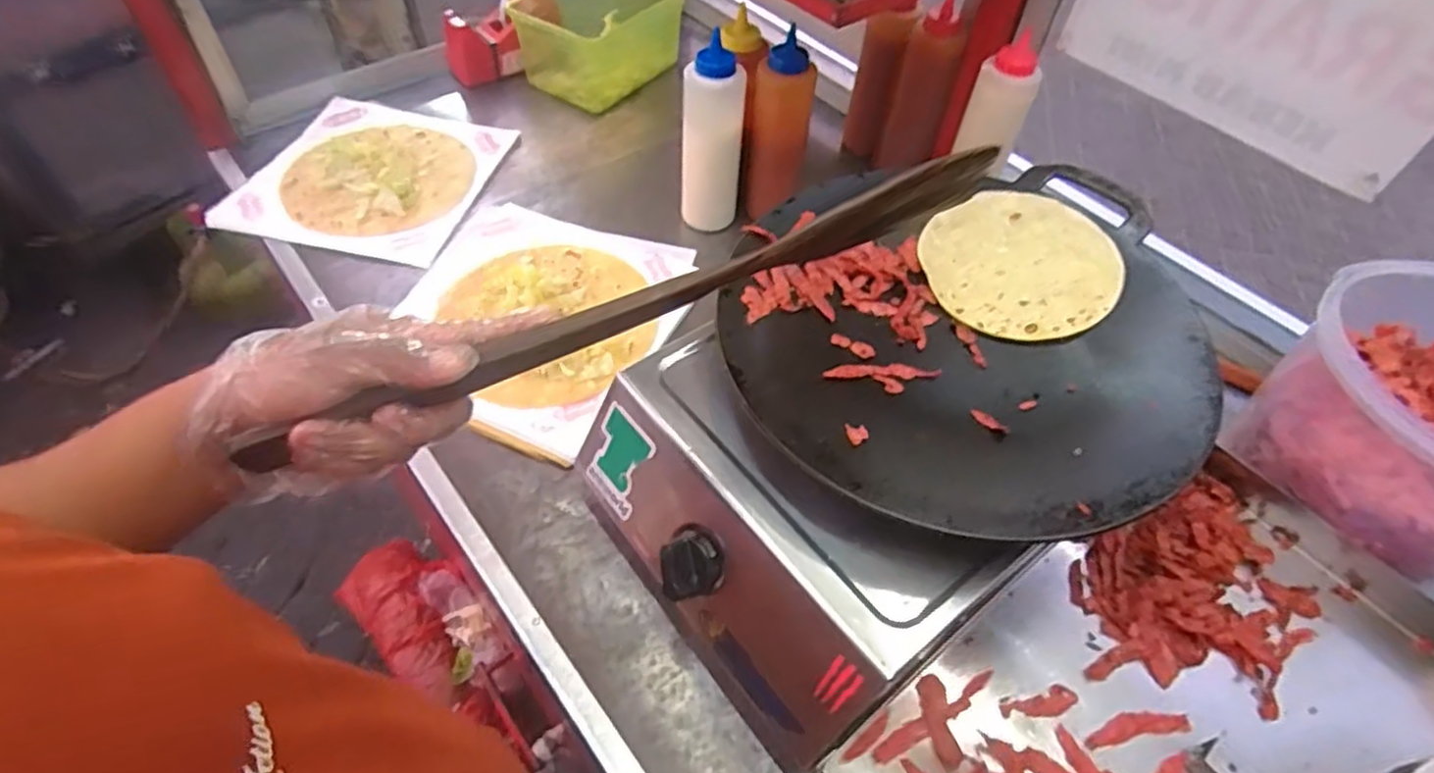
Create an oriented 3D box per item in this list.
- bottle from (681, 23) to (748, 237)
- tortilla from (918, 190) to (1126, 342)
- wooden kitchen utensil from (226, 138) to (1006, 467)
[{"bbox_3d":[-0.006,-0.250,0.749,0.064,0.196,0.052,13,54,5],"label":"bottle"},{"bbox_3d":[0.233,-0.096,0.555,0.143,0.007,0.143,-2,57,3],"label":"tortilla"},{"bbox_3d":[-0.036,-0.044,0.393,0.416,0.044,0.011,-23,59,-9],"label":"wooden kitchen utensil"}]

